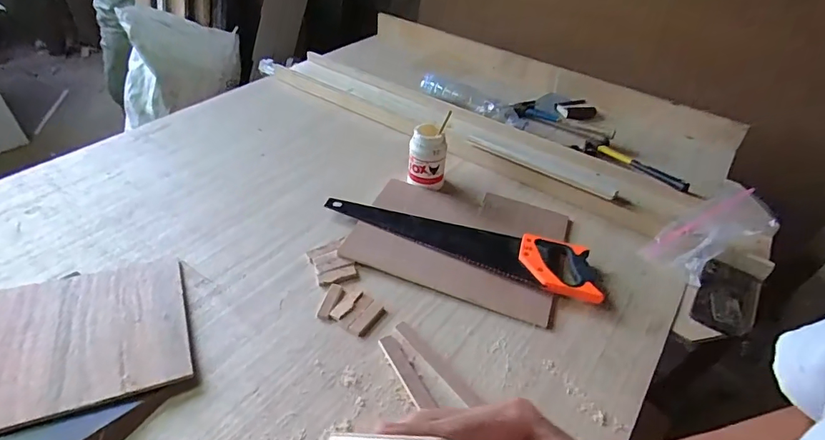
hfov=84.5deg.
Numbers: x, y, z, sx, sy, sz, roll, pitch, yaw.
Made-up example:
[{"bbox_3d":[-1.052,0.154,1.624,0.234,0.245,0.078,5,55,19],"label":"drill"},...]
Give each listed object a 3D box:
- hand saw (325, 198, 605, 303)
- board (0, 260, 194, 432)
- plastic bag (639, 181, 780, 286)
[{"bbox_3d":[0.088,0.028,0.872,0.530,0.029,0.115,18,43,16],"label":"hand saw"},{"bbox_3d":[-0.494,0.168,0.660,0.302,0.014,0.261,-10,40,-25],"label":"board"},{"bbox_3d":[0.571,0.023,0.874,0.255,0.031,0.115,-32,49,-7],"label":"plastic bag"}]

